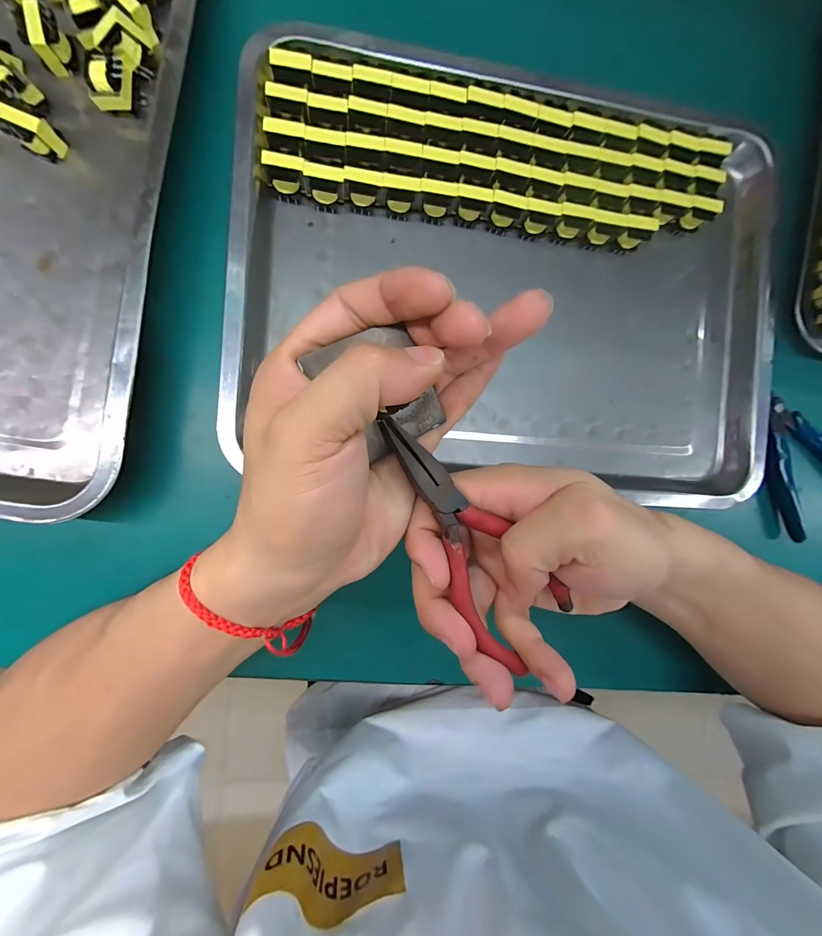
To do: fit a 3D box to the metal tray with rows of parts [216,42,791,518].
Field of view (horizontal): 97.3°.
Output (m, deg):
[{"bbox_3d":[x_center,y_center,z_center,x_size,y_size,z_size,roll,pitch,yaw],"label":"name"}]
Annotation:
[{"bbox_3d":[0.078,-0.121,0.257,0.388,0.032,0.279,3,93,-8],"label":"metal tray with rows of parts"}]

